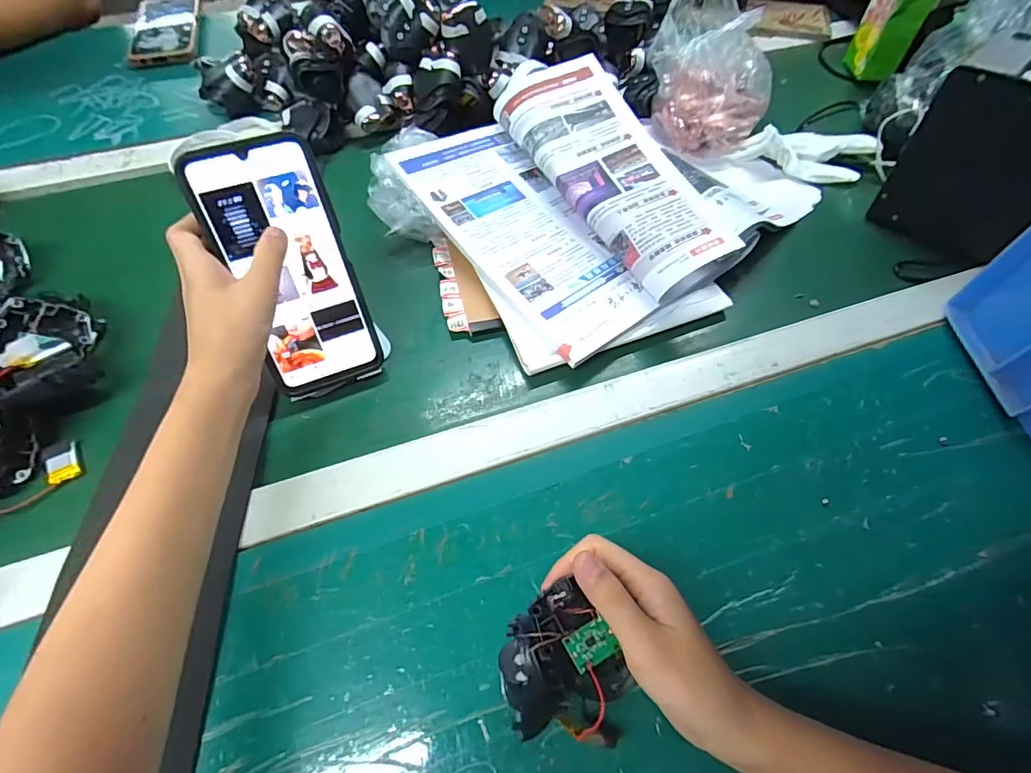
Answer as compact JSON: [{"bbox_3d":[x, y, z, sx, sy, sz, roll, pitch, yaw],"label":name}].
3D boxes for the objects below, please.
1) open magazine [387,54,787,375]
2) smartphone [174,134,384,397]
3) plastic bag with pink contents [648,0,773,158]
[{"bbox_3d":[0.051,-0.178,0.469,0.240,0.059,0.304,-27,63,-16],"label":"open magazine"},{"bbox_3d":[-0.157,-0.079,0.364,0.080,0.175,0.007,-21,30,-14],"label":"smartphone"},{"bbox_3d":[0.219,-0.384,0.572,0.118,0.086,0.239,2,75,-2],"label":"plastic bag with pink contents"}]

